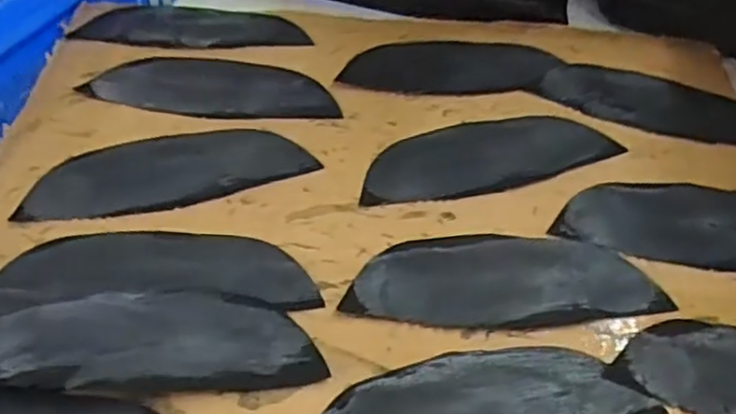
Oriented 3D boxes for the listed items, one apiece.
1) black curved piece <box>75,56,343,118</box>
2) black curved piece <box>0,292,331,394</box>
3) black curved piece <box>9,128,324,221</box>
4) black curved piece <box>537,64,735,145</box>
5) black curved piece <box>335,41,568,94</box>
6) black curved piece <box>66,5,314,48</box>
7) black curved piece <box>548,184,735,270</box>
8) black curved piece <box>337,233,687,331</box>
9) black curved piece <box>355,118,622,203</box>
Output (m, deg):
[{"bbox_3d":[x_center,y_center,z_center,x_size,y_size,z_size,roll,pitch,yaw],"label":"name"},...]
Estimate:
[{"bbox_3d":[-0.086,-0.069,0.396,0.134,0.004,0.053,3,48,-2],"label":"black curved piece"},{"bbox_3d":[-0.087,0.051,0.281,0.131,0.013,0.043,-3,48,-7],"label":"black curved piece"},{"bbox_3d":[-0.098,-0.019,0.354,0.135,0.005,0.047,-10,49,-13],"label":"black curved piece"},{"bbox_3d":[0.166,-0.057,0.404,0.130,0.005,0.047,16,49,10],"label":"black curved piece"},{"bbox_3d":[0.048,-0.084,0.419,0.124,0.005,0.049,0,48,-4],"label":"black curved piece"},{"bbox_3d":[-0.107,-0.112,0.442,0.138,0.011,0.058,3,48,-1],"label":"black curved piece"},{"bbox_3d":[0.159,0.007,0.341,0.134,0.007,0.043,8,48,3],"label":"black curved piece"},{"bbox_3d":[0.061,0.032,0.316,0.135,0.004,0.051,3,48,-1],"label":"black curved piece"},{"bbox_3d":[0.061,-0.027,0.370,0.135,0.004,0.049,-10,49,-13],"label":"black curved piece"}]

